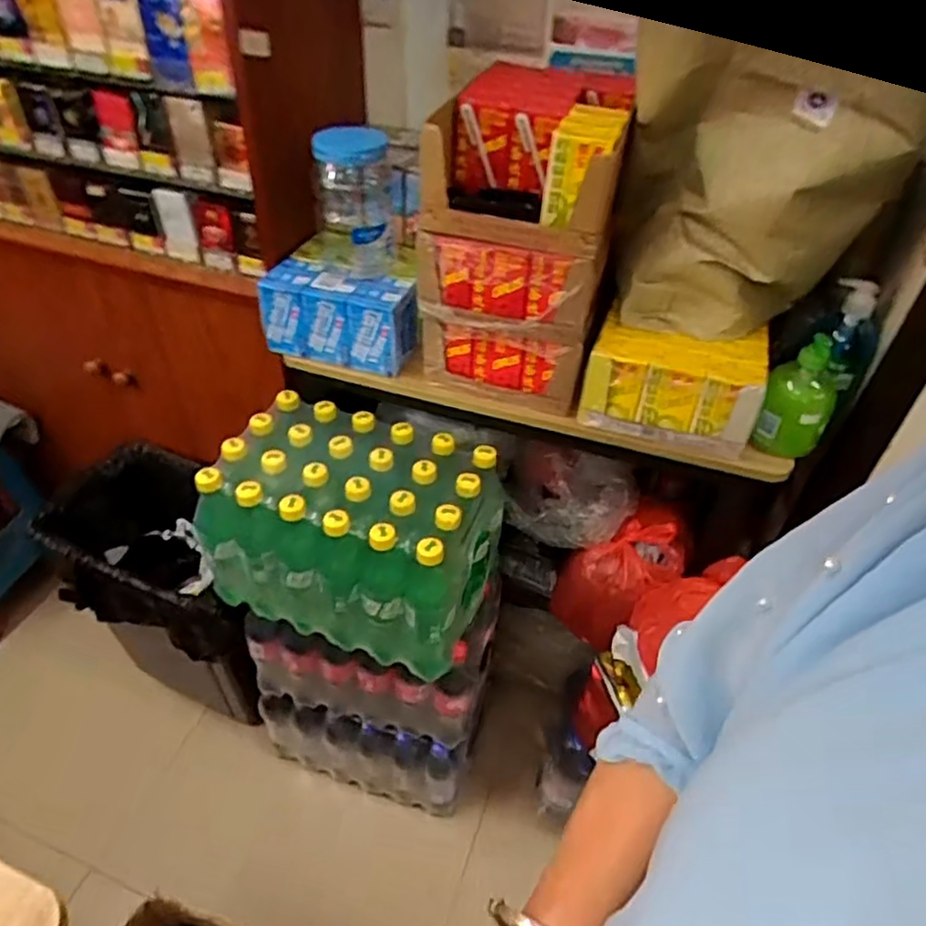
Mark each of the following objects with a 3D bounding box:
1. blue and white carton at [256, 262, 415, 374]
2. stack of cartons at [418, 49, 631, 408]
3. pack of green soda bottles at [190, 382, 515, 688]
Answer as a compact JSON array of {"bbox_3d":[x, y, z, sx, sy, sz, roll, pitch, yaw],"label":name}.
[{"bbox_3d":[-0.170,-0.203,0.922,0.210,0.108,0.086,17,44,15],"label":"blue and white carton"},{"bbox_3d":[0.067,-0.263,0.818,0.204,0.337,0.207,12,43,10],"label":"stack of cartons"},{"bbox_3d":[-0.147,0.092,0.938,0.349,0.238,0.234,17,44,16],"label":"pack of green soda bottles"}]

